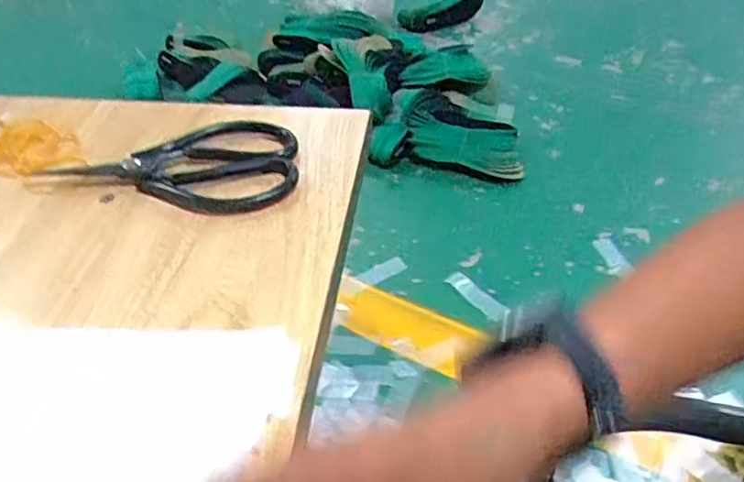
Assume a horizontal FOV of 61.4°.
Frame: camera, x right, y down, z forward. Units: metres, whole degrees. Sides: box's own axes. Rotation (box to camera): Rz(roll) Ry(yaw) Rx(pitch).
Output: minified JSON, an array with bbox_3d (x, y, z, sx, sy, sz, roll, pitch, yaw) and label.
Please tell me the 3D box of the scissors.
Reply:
[{"bbox_3d":[-0.149,-0.061,0.463,0.188,0.015,0.092,5,44,8],"label":"scissors"}]

